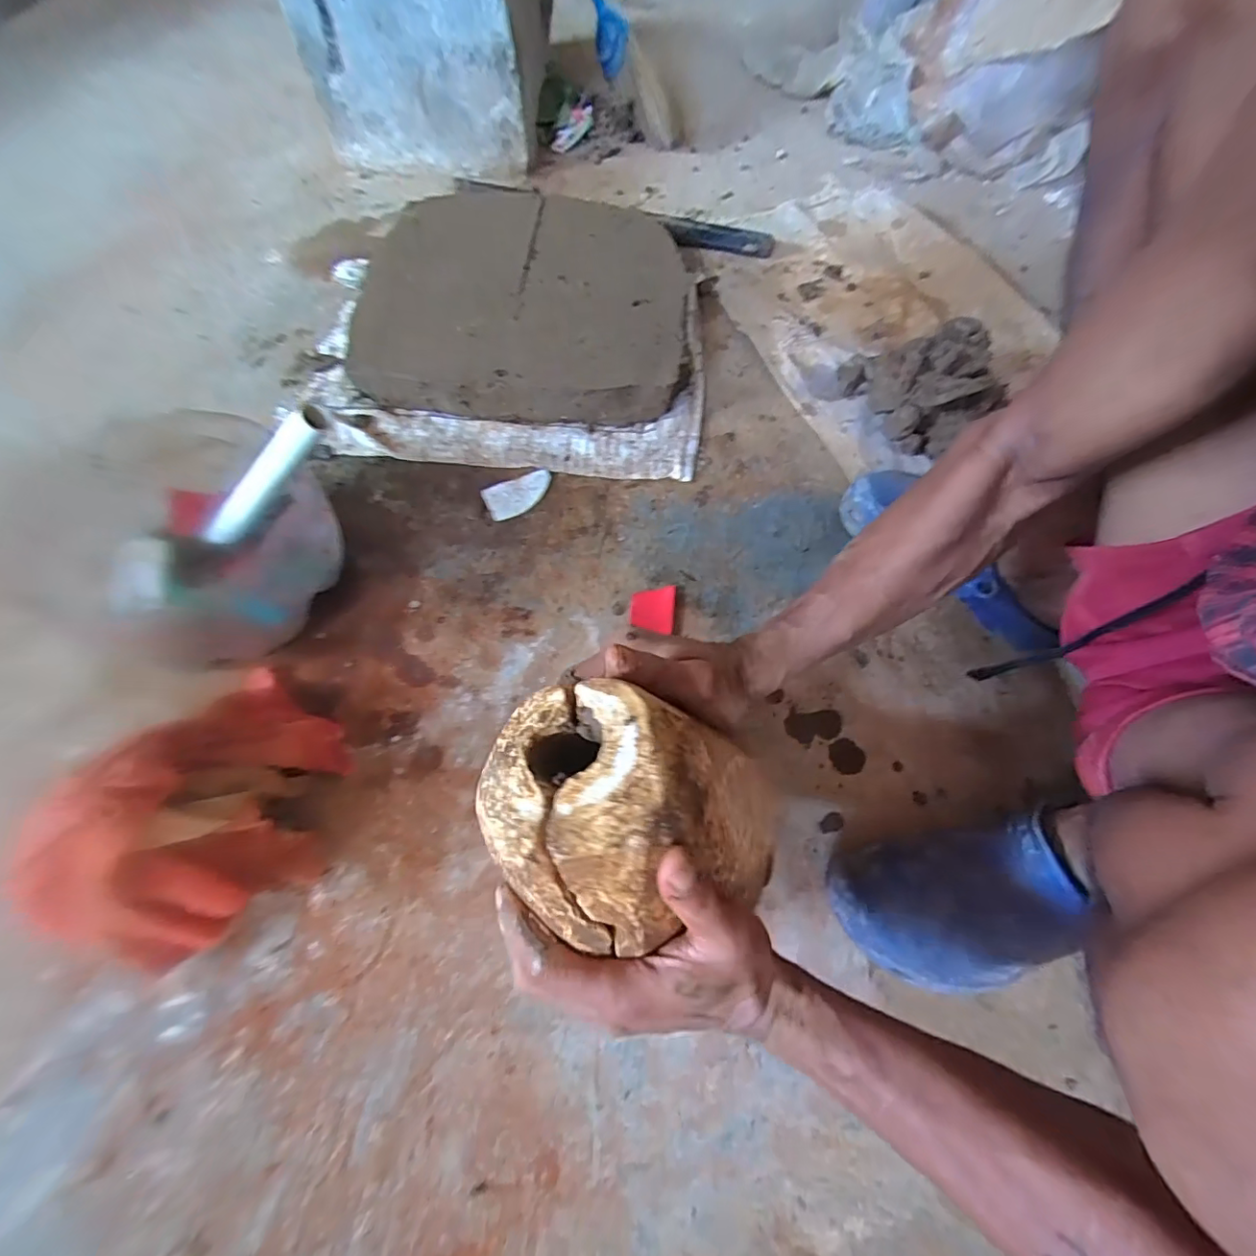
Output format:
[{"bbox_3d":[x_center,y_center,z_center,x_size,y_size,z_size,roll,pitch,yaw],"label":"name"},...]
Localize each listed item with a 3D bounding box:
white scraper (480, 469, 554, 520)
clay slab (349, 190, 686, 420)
[{"bbox_3d":[-0.128,-0.159,0.637,0.083,0.005,0.055,-21,65,-12],"label":"white scraper"},{"bbox_3d":[-0.126,-0.437,0.720,0.382,0.106,0.359,3,62,1],"label":"clay slab"}]

